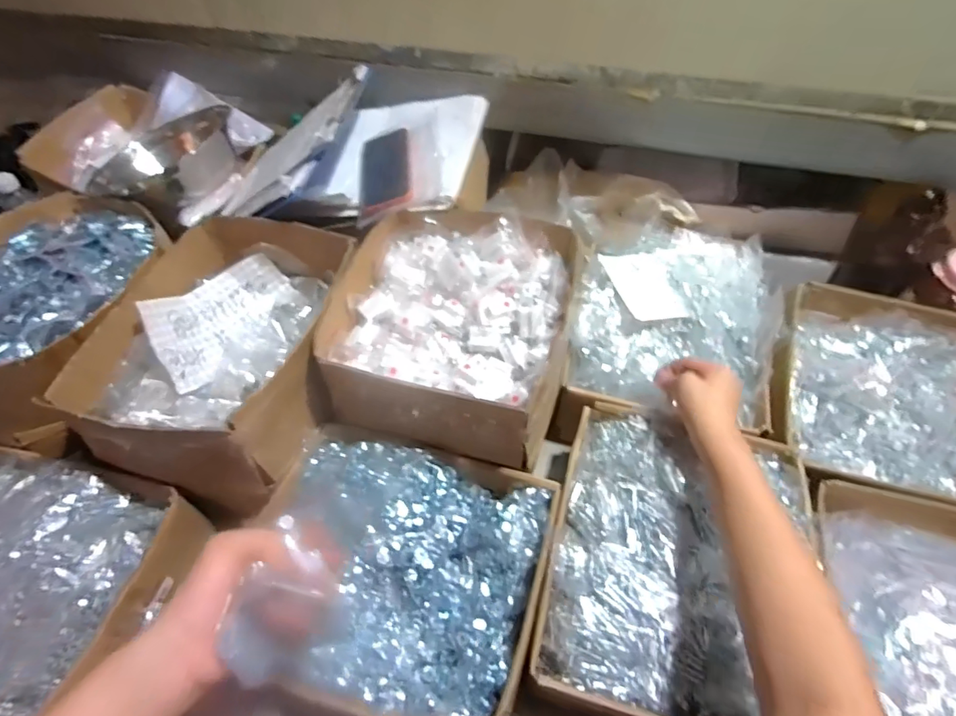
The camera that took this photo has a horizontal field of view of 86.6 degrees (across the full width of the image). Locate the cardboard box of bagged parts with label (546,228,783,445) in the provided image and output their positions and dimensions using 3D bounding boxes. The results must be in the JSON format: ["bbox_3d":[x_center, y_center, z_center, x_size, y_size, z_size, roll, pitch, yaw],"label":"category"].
[{"bbox_3d":[0.270,-0.041,0.740,0.271,0.142,0.346,12,53,12],"label":"cardboard box of bagged parts with label"}]

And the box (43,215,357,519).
[{"bbox_3d":[-0.312,-0.009,0.661,0.258,0.152,0.340,7,53,8],"label":"box"}]

